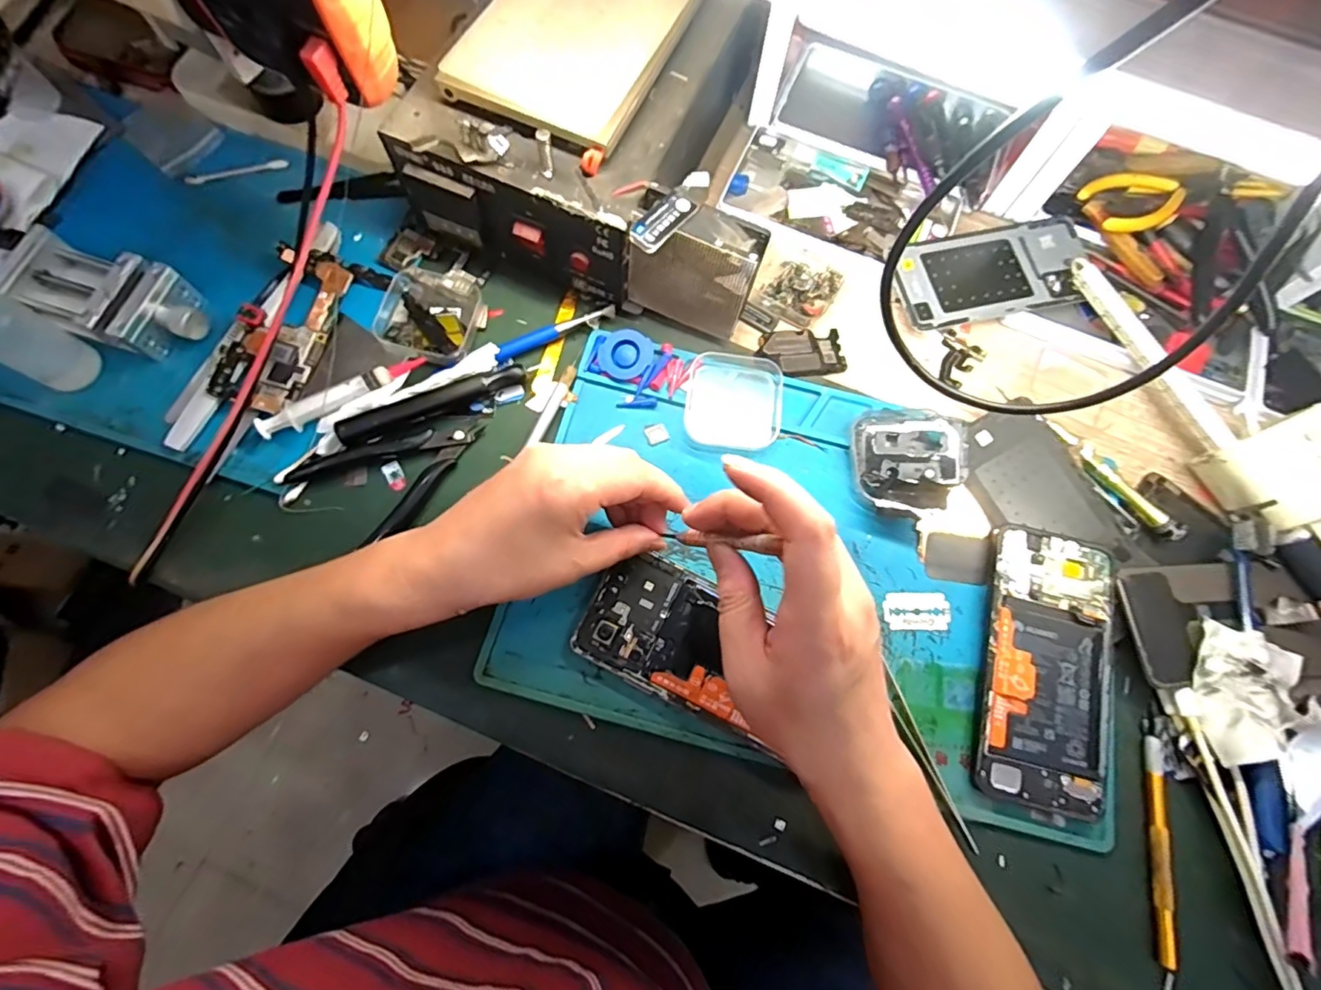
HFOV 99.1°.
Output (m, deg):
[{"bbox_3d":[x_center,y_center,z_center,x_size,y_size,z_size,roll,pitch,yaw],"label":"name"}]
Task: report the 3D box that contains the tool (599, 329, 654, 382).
[{"bbox_3d":[-0.024,-0.097,0.390,0.035,0.007,0.035,0,88,8],"label":"tool"}]

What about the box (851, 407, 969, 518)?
[{"bbox_3d":[0.163,-0.019,0.374,0.069,0.020,0.071,9,76,17],"label":"box"}]

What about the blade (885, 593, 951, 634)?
[{"bbox_3d":[0.164,0.074,0.358,0.043,0.004,0.025,2,69,-4],"label":"blade"}]

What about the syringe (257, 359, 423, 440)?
[{"bbox_3d":[-0.208,-0.065,0.369,0.111,0.012,0.016,-27,77,-9],"label":"syringe"}]

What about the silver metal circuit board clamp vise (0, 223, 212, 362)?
[{"bbox_3d":[-0.376,-0.135,0.377,0.137,0.031,0.059,20,74,3],"label":"silver metal circuit board clamp vise"}]

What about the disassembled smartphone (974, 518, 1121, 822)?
[{"bbox_3d":[0.237,0.101,0.340,0.075,0.012,0.161,14,74,4],"label":"disassembled smartphone"}]

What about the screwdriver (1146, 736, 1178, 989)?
[{"bbox_3d":[0.286,0.207,0.320,0.009,0.009,0.127,12,74,1],"label":"screwdriver"}]

